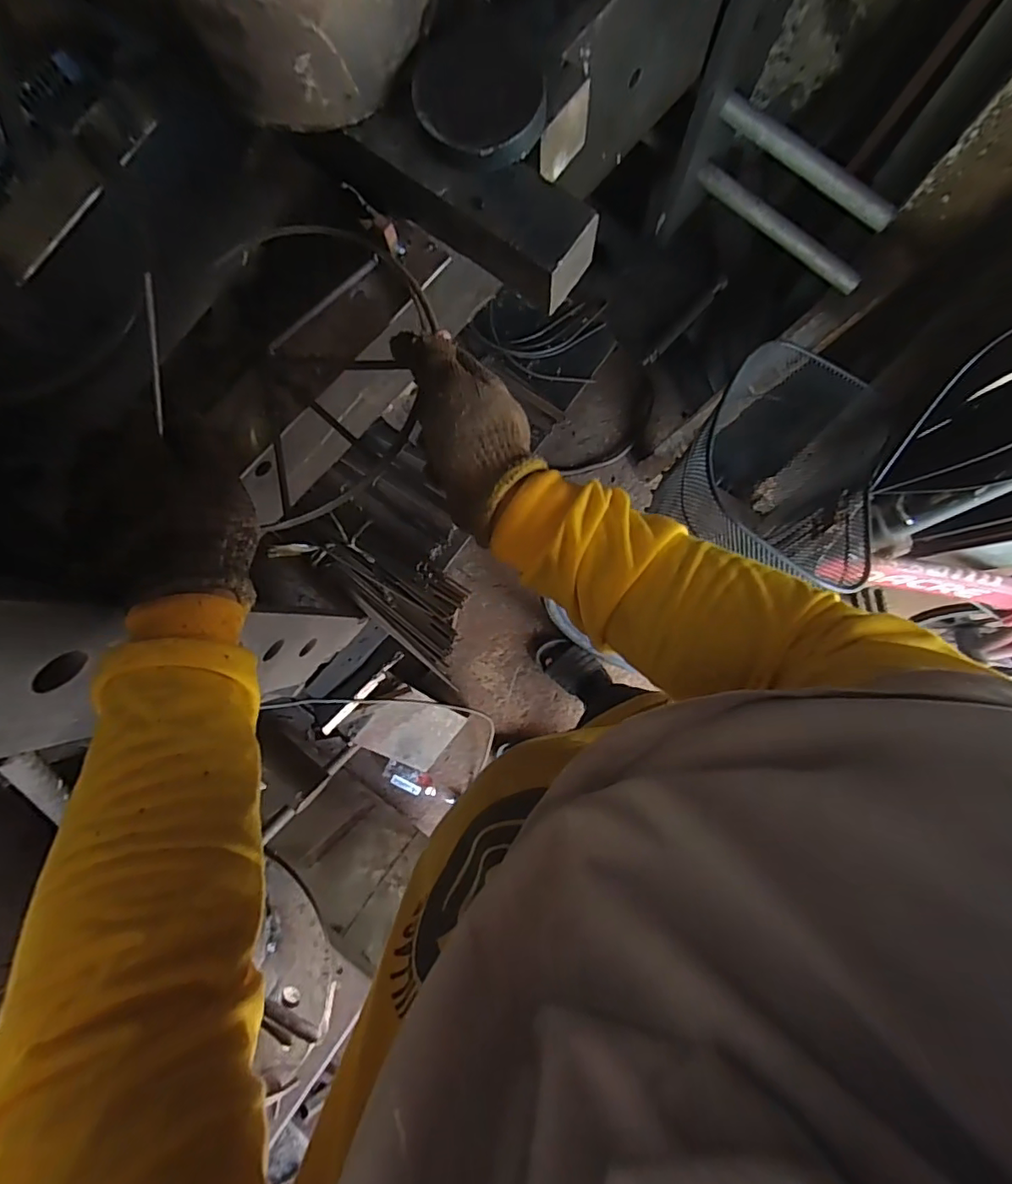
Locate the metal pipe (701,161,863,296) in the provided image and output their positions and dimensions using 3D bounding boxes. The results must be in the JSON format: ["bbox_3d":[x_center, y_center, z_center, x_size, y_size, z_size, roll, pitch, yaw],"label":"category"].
[{"bbox_3d":[0.356,-0.474,0.725,0.250,0.023,0.019,42,90,5],"label":"metal pipe"}]

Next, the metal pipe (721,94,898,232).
[{"bbox_3d":[0.345,-0.491,0.635,0.229,0.024,0.026,41,90,5],"label":"metal pipe"}]

